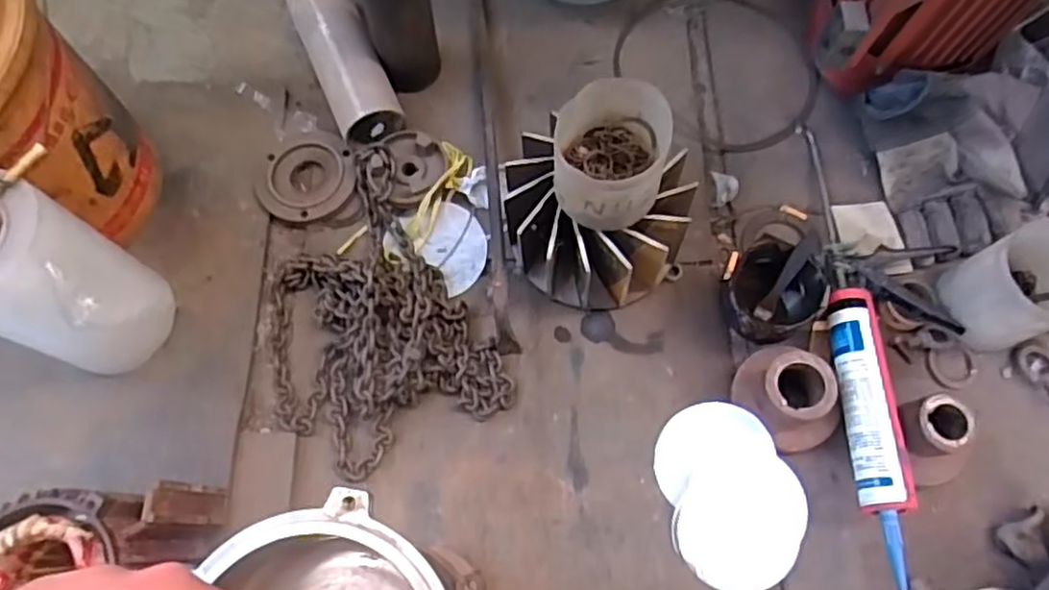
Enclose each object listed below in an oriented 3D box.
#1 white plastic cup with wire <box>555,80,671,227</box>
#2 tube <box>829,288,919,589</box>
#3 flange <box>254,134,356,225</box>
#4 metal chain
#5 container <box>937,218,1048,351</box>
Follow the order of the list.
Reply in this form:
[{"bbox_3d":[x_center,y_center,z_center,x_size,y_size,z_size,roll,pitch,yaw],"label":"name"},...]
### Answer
[{"bbox_3d":[0.087,-0.143,0.708,0.113,0.091,0.126,13,70,6],"label":"white plastic cup with wire"},{"bbox_3d":[0.373,0.147,0.745,0.053,0.051,0.336,4,70,2],"label":"tube"},{"bbox_3d":[-0.284,-0.151,0.897,0.125,0.023,0.114,0,69,-1],"label":"flange"},{"bbox_3d":[-0.202,0.023,0.818,0.253,0.061,0.360,-29,73,-11],"label":"metal chain"},{"bbox_3d":[0.574,-0.006,0.805,0.133,0.128,0.113,-24,72,-10],"label":"container"}]

